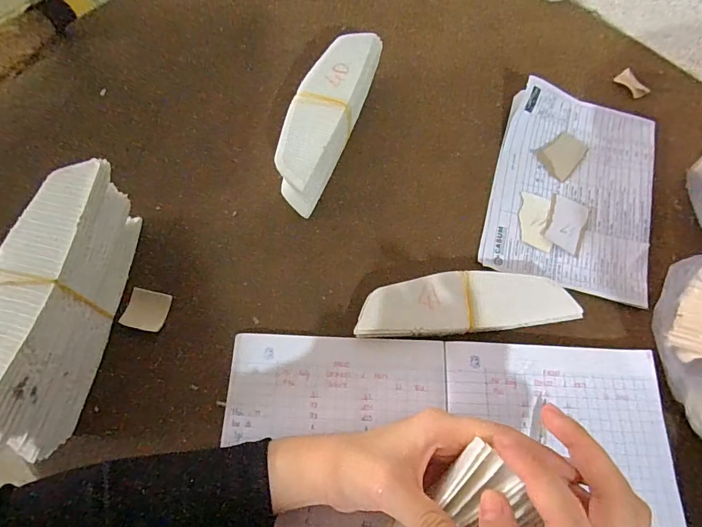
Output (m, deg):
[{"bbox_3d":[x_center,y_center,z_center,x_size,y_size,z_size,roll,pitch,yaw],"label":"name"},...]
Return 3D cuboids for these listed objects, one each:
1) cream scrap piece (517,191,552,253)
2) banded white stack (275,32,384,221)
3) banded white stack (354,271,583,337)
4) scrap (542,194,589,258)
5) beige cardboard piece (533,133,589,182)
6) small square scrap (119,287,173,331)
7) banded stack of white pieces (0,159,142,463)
[{"bbox_3d":[0.175,-0.041,0.403,0.029,0.004,0.058,8,69,3],"label":"cream scrap piece"},{"bbox_3d":[-0.025,-0.132,0.400,0.051,0.066,0.171,18,70,6],"label":"banded white stack"},{"bbox_3d":[0.093,0.033,0.359,0.174,0.021,0.050,-5,69,-3],"label":"banded white stack"},{"bbox_3d":[0.205,-0.038,0.402,0.036,0.004,0.055,24,70,8],"label":"scrap"},{"bbox_3d":[0.216,-0.111,0.430,0.049,0.004,0.040,-36,73,-13],"label":"beige cardboard piece"},{"bbox_3d":[-0.176,0.040,0.366,0.034,0.009,0.033,10,69,3],"label":"small square scrap"},{"bbox_3d":[-0.221,0.034,0.316,0.051,0.094,0.199,8,69,3],"label":"banded stack of white pieces"}]

